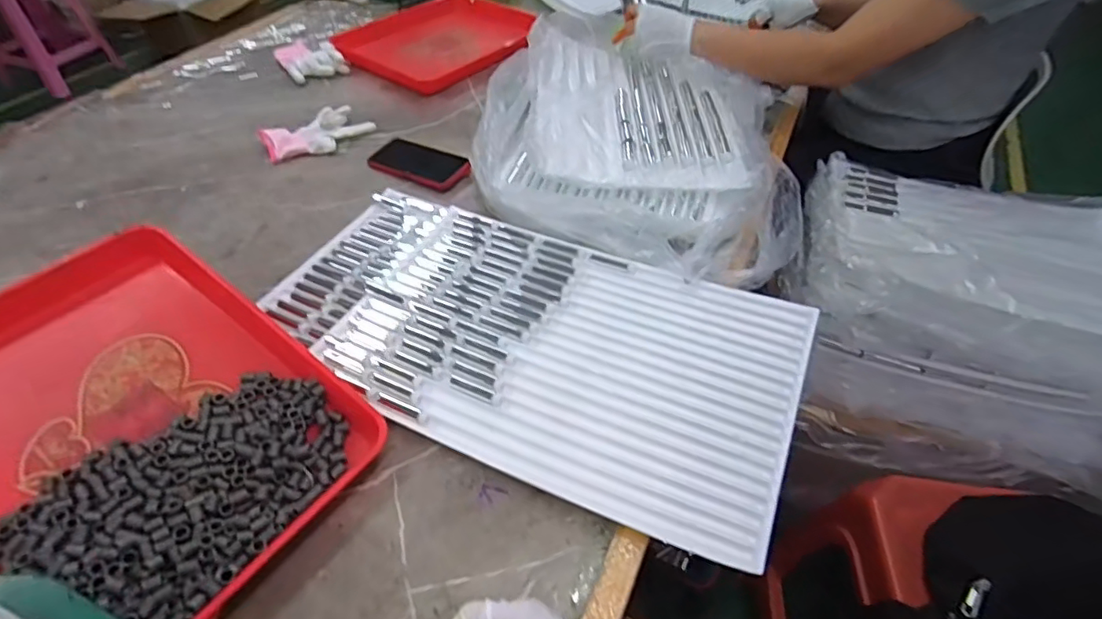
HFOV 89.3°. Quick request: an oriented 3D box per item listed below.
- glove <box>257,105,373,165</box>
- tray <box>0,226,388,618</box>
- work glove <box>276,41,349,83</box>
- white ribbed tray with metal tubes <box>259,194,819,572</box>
[{"bbox_3d":[-0.403,-0.308,0.951,0.170,0.032,0.109,-31,53,-22],"label":"glove"},{"bbox_3d":[-0.393,0.097,0.518,0.402,0.057,0.295,32,51,16],"label":"tray"},{"bbox_3d":[-0.500,-0.521,1.148,0.109,0.034,0.172,-28,52,-20],"label":"work glove"},{"bbox_3d":[-0.037,0.019,0.641,0.601,0.018,0.322,18,51,19],"label":"white ribbed tray with metal tubes"}]

